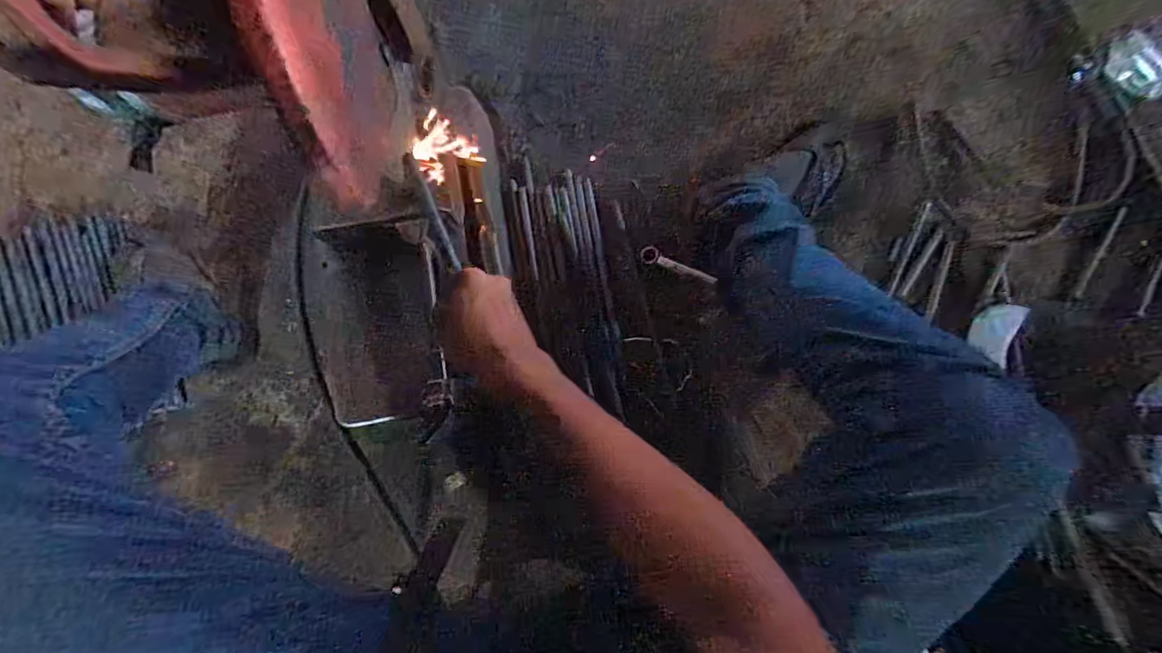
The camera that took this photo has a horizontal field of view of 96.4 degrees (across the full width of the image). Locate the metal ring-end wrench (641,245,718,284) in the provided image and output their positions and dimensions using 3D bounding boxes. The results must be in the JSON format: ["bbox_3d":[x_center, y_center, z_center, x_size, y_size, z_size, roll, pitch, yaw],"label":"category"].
[{"bbox_3d":[0.135,-0.084,0.724,0.117,0.008,0.023,27,84,28],"label":"metal ring-end wrench"}]

